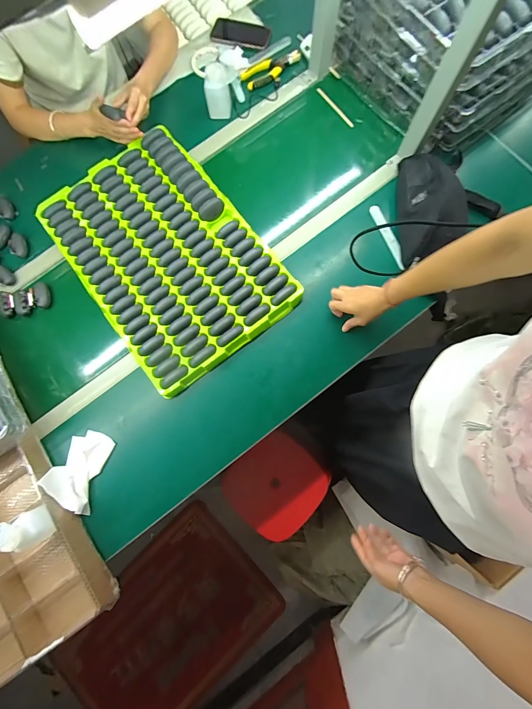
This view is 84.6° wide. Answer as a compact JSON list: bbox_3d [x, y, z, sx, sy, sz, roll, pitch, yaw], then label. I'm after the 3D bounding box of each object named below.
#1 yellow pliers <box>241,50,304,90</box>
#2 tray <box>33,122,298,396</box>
[{"bbox_3d":[0.015,-0.778,0.791,0.177,0.013,0.062,-38,80,-4],"label":"yellow pliers"},{"bbox_3d":[-0.234,-0.242,0.698,0.397,0.040,0.574,-36,81,-6],"label":"tray"}]

